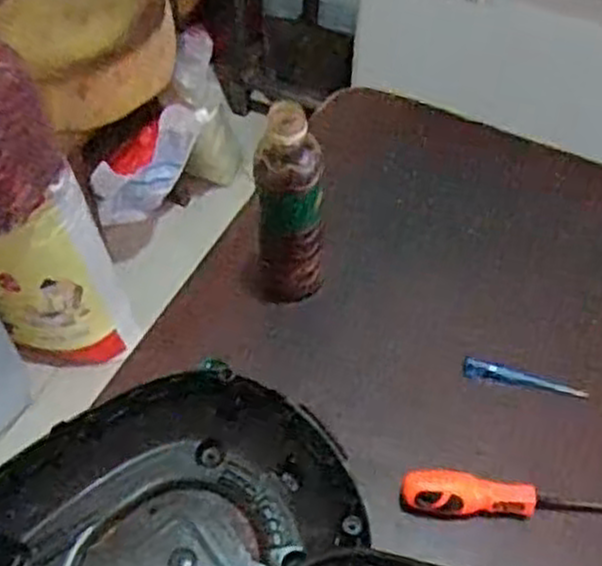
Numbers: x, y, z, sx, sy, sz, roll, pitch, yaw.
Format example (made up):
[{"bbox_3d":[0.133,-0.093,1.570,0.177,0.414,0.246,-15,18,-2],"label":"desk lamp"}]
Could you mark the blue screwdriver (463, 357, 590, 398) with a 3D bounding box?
[{"bbox_3d":[0.202,0.088,0.719,0.111,0.018,0.018,7,55,4],"label":"blue screwdriver"}]

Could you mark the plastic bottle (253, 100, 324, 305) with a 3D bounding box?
[{"bbox_3d":[-0.010,-0.056,0.698,0.061,0.206,0.058,0,54,-1],"label":"plastic bottle"}]

